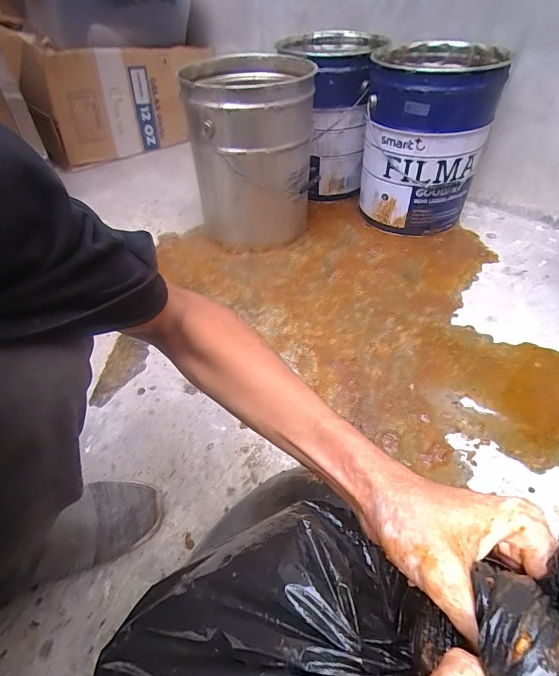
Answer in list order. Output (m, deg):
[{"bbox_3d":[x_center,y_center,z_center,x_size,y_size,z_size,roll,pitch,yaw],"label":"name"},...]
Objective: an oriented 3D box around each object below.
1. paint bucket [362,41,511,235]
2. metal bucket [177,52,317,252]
[{"bbox_3d":[0.348,-0.474,0.940,0.273,0.369,0.282,7,47,10],"label":"paint bucket"},{"bbox_3d":[-0.058,-0.434,0.926,0.269,0.366,0.285,-2,46,2],"label":"metal bucket"}]

